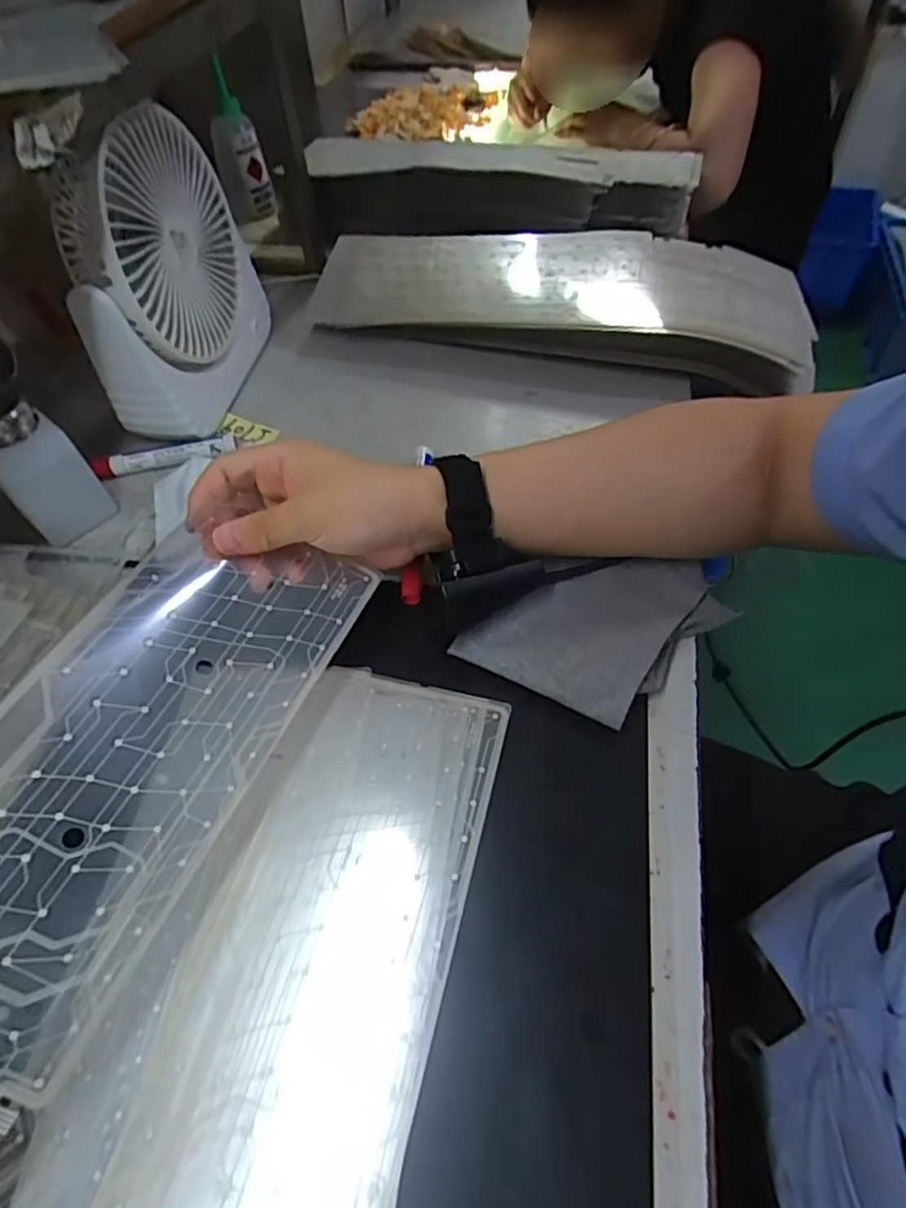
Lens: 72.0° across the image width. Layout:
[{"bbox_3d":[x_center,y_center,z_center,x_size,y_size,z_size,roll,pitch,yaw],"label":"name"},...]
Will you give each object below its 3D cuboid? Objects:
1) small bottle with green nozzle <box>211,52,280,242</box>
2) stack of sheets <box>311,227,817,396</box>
[{"bbox_3d":[-0.244,-0.506,0.720,0.059,0.146,0.058,-15,54,-7],"label":"small bottle with green nozzle"},{"bbox_3d":[0.091,-0.277,0.566,0.431,0.062,0.148,10,55,11],"label":"stack of sheets"}]

